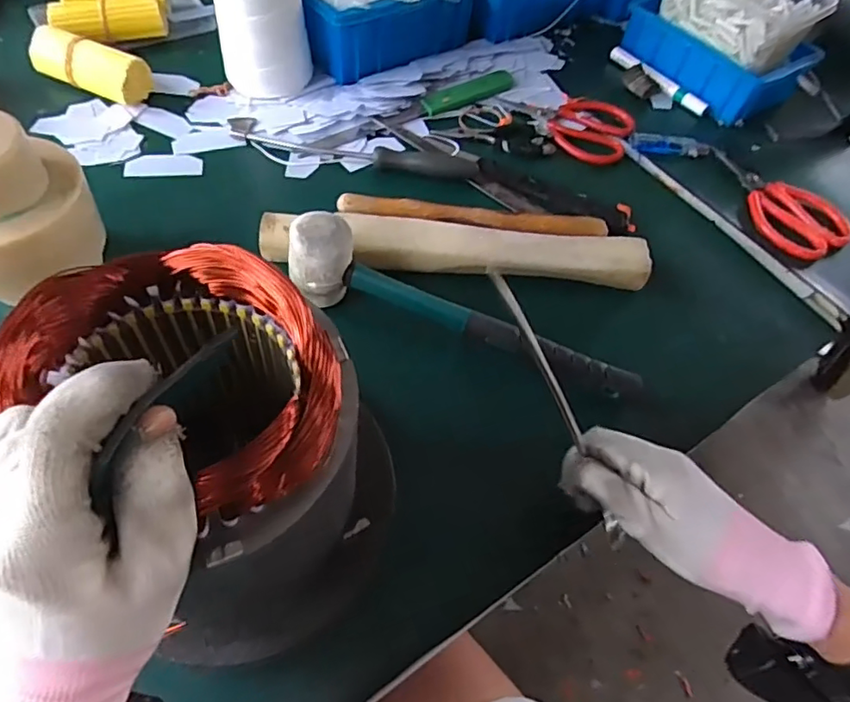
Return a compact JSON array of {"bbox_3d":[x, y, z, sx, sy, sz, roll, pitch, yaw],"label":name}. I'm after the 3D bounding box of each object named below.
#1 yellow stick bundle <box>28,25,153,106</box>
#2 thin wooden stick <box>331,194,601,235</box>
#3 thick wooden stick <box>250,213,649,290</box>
[{"bbox_3d":[-0.343,-0.292,0.572,0.121,0.042,0.046,21,57,7],"label":"yellow stick bundle"},{"bbox_3d":[0.044,-0.123,0.520,0.246,0.015,0.024,8,56,-2],"label":"thin wooden stick"},{"bbox_3d":[0.028,-0.089,0.488,0.333,0.028,0.038,4,56,-4],"label":"thick wooden stick"}]

